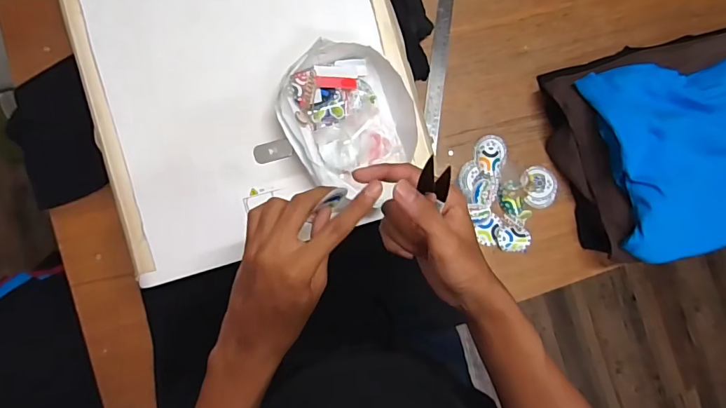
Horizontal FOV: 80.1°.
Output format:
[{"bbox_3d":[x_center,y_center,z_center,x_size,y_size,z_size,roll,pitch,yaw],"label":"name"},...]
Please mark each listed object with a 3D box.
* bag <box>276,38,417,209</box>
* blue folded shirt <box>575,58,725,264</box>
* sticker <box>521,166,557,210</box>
[{"bbox_3d":[-0.016,-0.106,0.533,0.161,0.055,0.175,-21,88,-7],"label":"bag"},{"bbox_3d":[0.633,-0.098,0.720,0.530,0.078,0.324,-11,87,-7],"label":"blue folded shirt"},{"bbox_3d":[0.307,-0.030,0.750,0.062,0.004,0.071,-9,87,-7],"label":"sticker"}]

